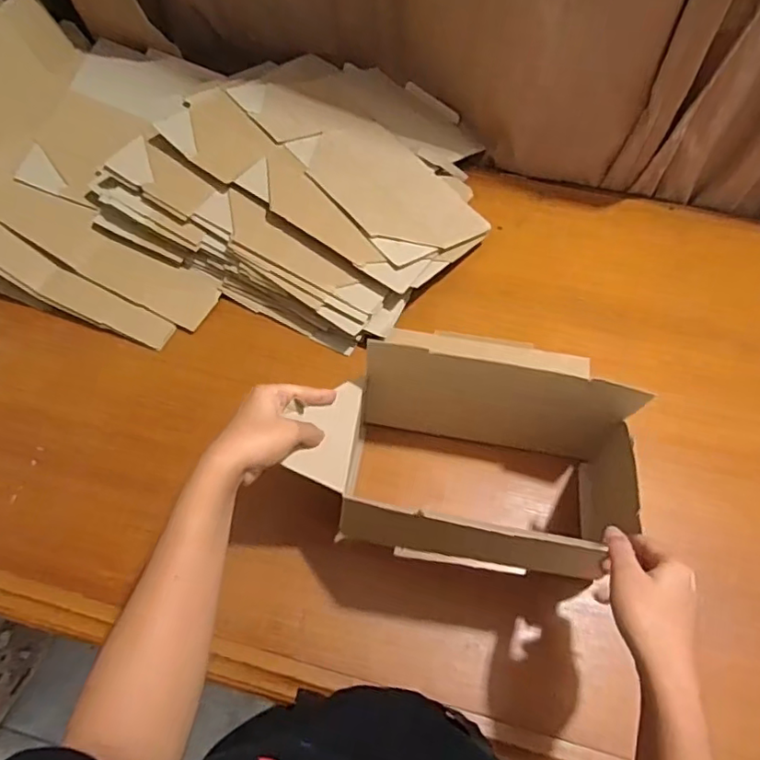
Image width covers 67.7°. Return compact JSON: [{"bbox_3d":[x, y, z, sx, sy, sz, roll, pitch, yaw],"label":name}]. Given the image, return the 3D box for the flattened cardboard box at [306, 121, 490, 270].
[{"bbox_3d":[0.011,-0.270,0.791,0.168,0.007,0.260,-30,69,-26],"label":"flattened cardboard box"}]

